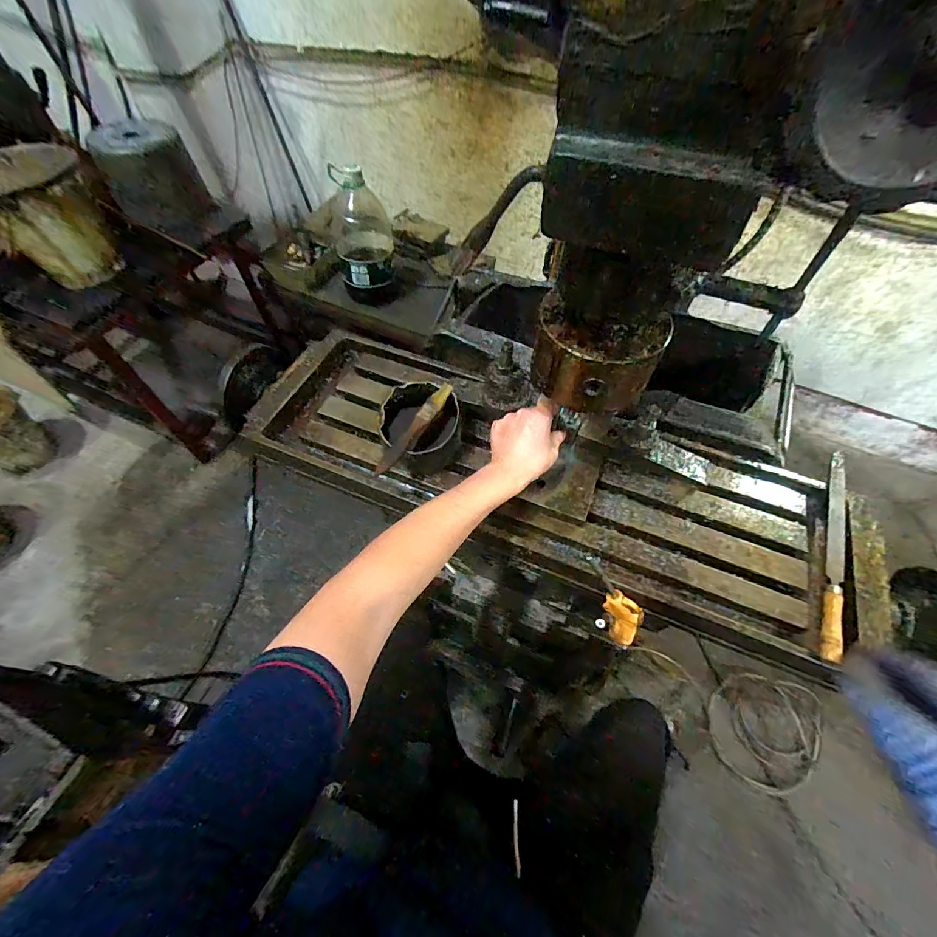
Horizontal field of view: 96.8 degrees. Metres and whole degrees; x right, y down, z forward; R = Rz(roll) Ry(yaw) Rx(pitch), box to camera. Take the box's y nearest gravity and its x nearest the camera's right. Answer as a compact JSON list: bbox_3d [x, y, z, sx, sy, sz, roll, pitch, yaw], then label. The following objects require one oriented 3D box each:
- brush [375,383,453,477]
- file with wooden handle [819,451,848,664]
[{"bbox_3d":[-0.066,-0.052,0.523,0.017,0.020,0.154,29,62,15],"label":"brush"},{"bbox_3d":[0.441,0.088,0.493,0.024,0.021,0.298,26,61,13],"label":"file with wooden handle"}]

